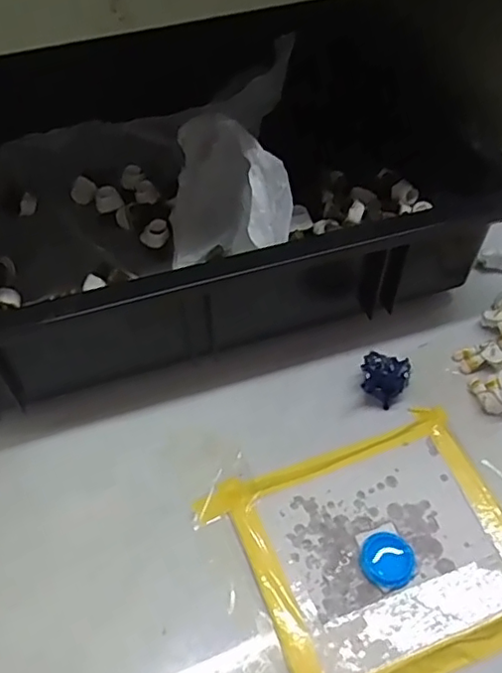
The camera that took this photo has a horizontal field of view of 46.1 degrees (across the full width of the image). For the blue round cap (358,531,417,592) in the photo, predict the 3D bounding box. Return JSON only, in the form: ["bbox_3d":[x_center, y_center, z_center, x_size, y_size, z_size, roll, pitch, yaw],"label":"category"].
[{"bbox_3d":[0.077,0.123,0.328,0.030,0.012,0.030,0,54,1],"label":"blue round cap"}]

